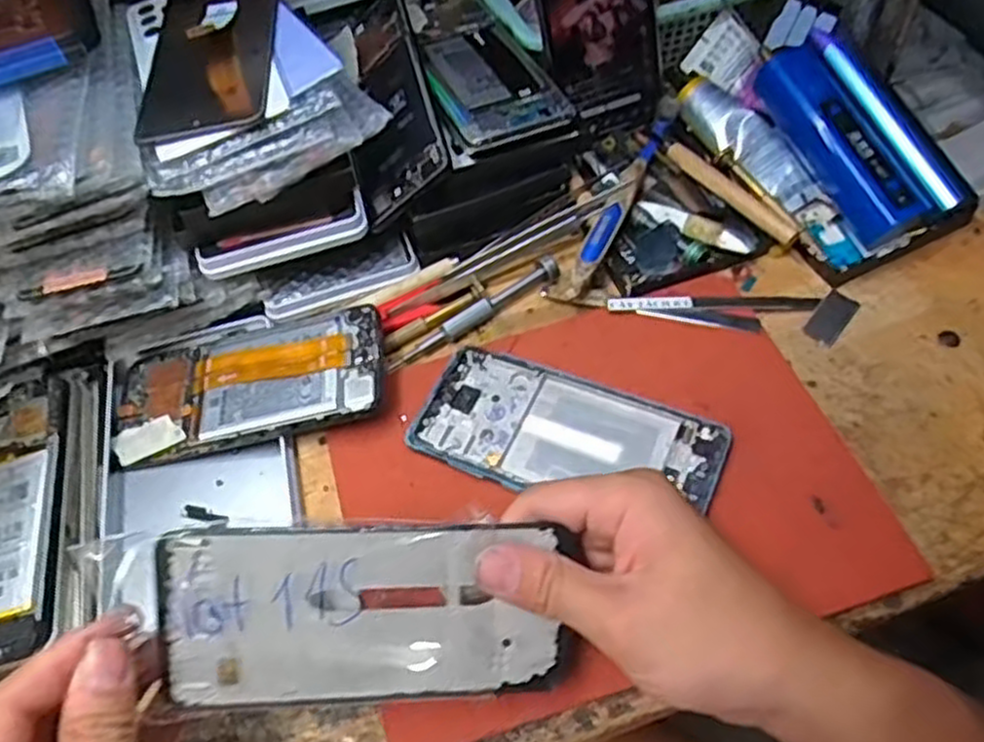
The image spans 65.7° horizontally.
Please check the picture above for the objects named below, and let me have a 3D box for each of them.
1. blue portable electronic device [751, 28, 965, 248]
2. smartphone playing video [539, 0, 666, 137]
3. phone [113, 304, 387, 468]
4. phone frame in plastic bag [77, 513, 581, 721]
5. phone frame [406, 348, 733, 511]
[{"bbox_3d":[0.223,-0.147,0.473,0.055,0.035,0.136,-24,73,-12],"label":"blue portable electronic device"},{"bbox_3d":[0.070,-0.224,0.487,0.073,0.146,0.006,-20,39,5],"label":"smartphone playing video"},{"bbox_3d":[-0.140,0.007,0.438,0.161,0.010,0.076,-12,57,7],"label":"phone"},{"bbox_3d":[-0.055,0.095,0.297,0.171,0.007,0.076,-1,100,-9],"label":"phone frame in plastic bag"},{"bbox_3d":[0.038,0.036,0.402,0.157,0.011,0.071,19,61,18],"label":"phone frame"}]

